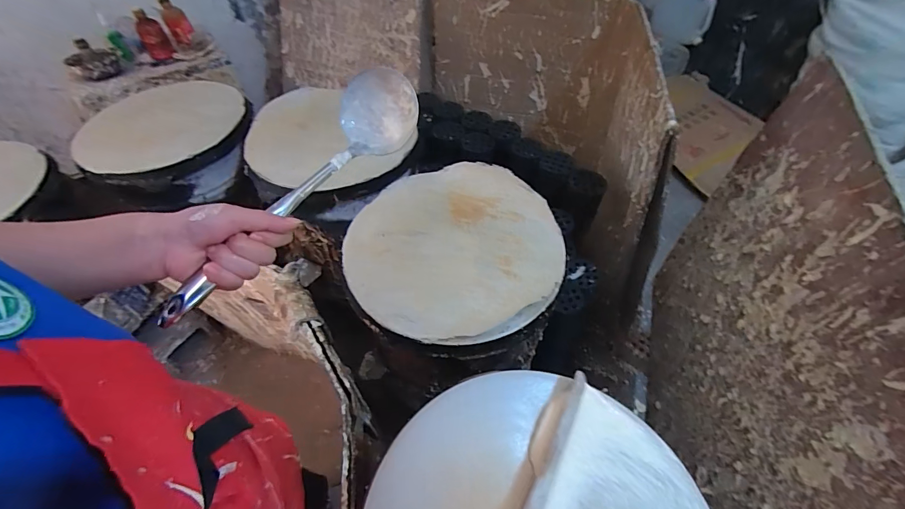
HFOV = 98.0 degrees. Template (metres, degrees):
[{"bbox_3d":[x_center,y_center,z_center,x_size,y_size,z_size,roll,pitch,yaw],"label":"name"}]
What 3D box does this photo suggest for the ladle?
[{"bbox_3d":[-0.155,-0.066,0.411,0.085,0.058,0.339,26,66,20],"label":"ladle"}]

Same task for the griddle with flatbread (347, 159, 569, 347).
[{"bbox_3d":[0.001,-0.020,0.692,0.372,0.052,0.372,-2,51,-1],"label":"griddle with flatbread"}]

